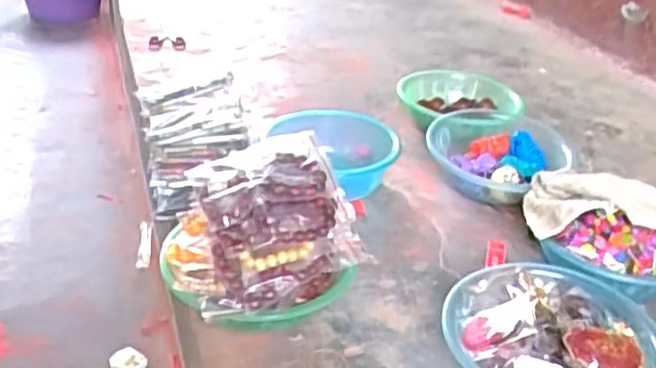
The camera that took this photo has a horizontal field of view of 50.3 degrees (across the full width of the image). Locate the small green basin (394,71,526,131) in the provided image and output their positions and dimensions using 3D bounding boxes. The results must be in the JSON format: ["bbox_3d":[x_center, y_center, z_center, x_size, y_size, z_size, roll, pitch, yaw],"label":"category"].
[{"bbox_3d":[0.228,-0.143,1.291,0.195,0.080,0.204,4,32,-2],"label":"small green basin"}]

